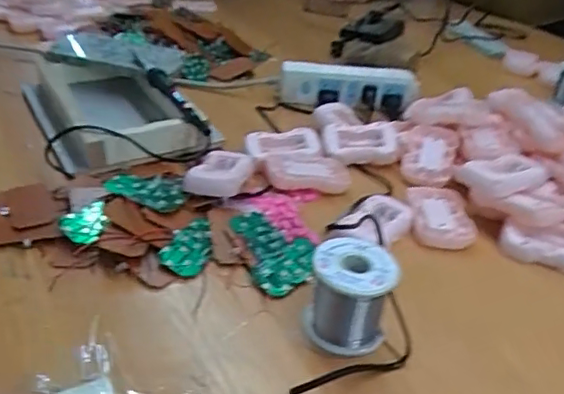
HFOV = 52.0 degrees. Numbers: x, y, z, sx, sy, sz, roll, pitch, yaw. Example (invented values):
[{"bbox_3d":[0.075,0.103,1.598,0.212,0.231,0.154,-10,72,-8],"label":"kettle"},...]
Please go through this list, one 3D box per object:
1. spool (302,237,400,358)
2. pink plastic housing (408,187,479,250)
[{"bbox_3d":[0.051,0.074,0.437,0.060,0.062,0.063,9,33,7],"label":"spool"},{"bbox_3d":[0.162,0.020,0.584,0.062,0.016,0.088,6,32,2],"label":"pink plastic housing"}]

